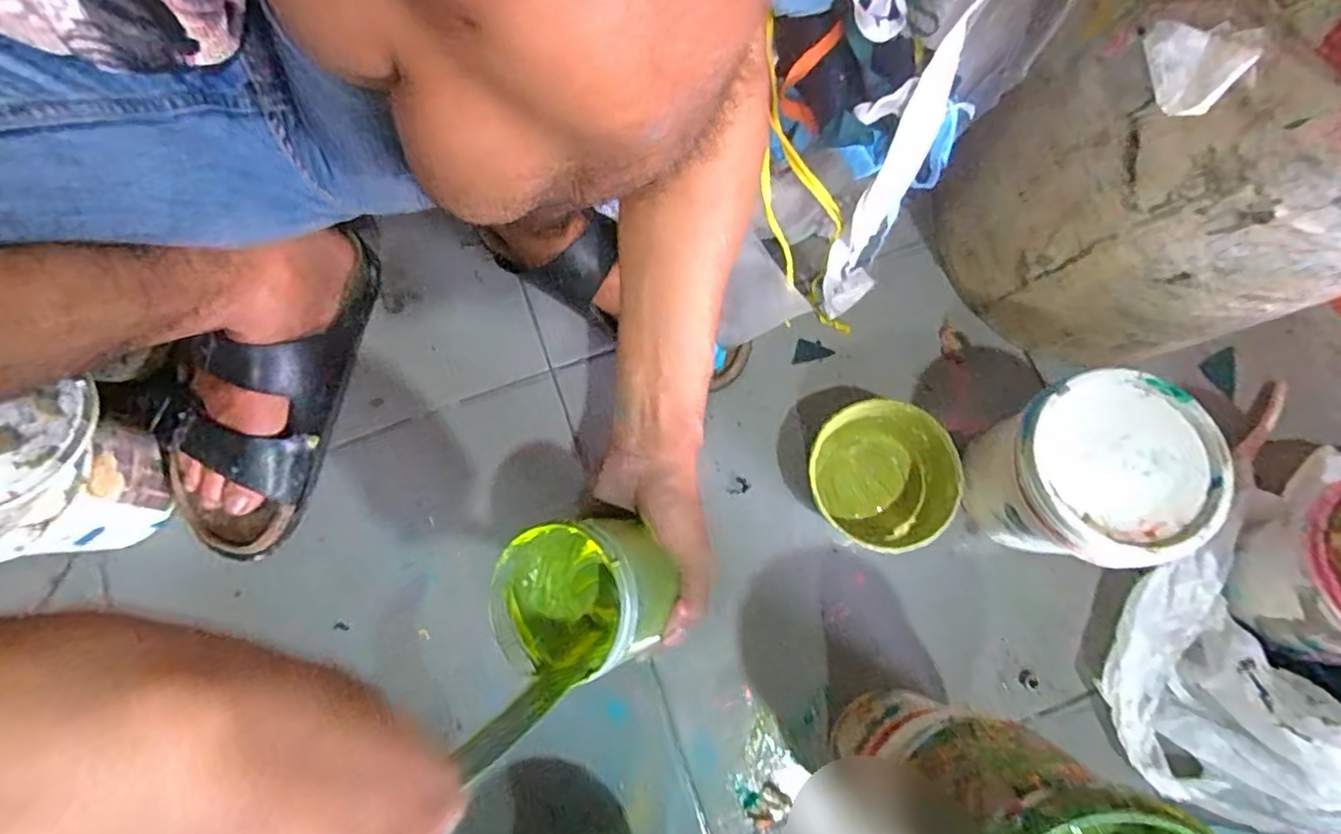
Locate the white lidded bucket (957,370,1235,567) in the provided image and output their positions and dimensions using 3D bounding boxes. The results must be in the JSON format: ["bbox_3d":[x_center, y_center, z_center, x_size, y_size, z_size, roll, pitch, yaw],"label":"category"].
[{"bbox_3d":[0.295,0.043,0.465,0.120,0.142,0.119,0,78,0],"label":"white lidded bucket"}]

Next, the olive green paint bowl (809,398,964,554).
[{"bbox_3d":[0.164,0.048,0.498,0.108,0.060,0.108,0,78,0],"label":"olive green paint bowl"}]

